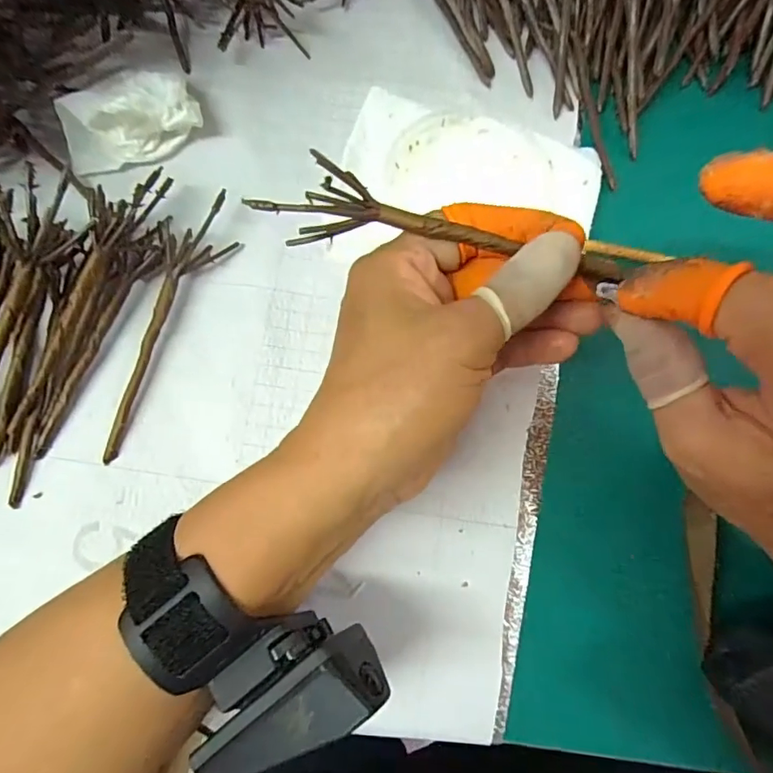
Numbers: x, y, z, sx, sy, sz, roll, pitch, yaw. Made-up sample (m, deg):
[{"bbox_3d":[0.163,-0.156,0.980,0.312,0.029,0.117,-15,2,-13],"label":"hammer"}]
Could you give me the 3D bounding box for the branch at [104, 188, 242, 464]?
[{"bbox_3d":[-0.108,-0.031,0.249,0.035,0.013,0.140,15,76,2],"label":"branch"}]

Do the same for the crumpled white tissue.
[{"bbox_3d":[-0.137,-0.140,0.266,0.072,0.032,0.036,-25,78,-7],"label":"crumpled white tissue"}]

